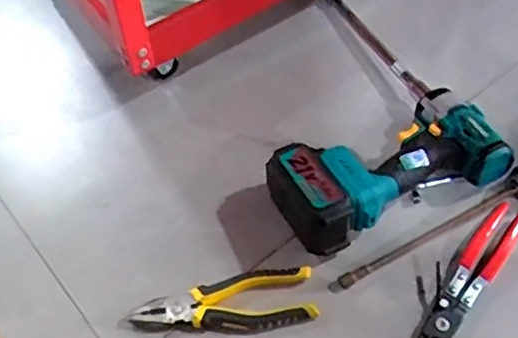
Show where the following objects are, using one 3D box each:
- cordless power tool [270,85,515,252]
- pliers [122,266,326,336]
[{"bbox_3d":[0.124,0.002,0.647,0.212,0.079,0.123,-23,59,-12],"label":"cordless power tool"},{"bbox_3d":[-0.036,0.134,0.637,0.181,0.029,0.063,0,57,2],"label":"pliers"}]

